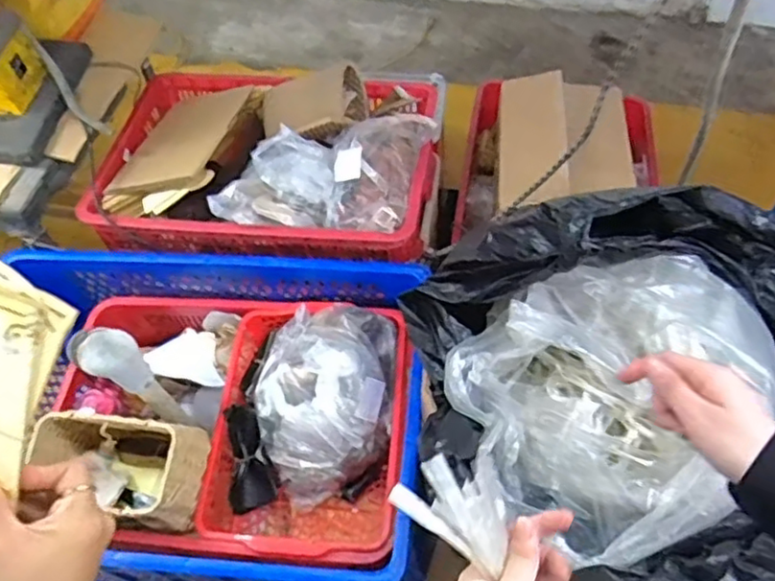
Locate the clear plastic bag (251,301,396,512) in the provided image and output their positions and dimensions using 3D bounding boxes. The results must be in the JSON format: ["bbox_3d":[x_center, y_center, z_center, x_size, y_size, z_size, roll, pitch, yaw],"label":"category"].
[{"bbox_3d":[-0.106,0.180,1.111,0.231,0.162,0.300,-1,57,2],"label":"clear plastic bag"}]

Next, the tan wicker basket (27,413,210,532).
[{"bbox_3d":[-0.418,0.287,1.063,0.256,0.167,0.160,10,58,9],"label":"tan wicker basket"}]

